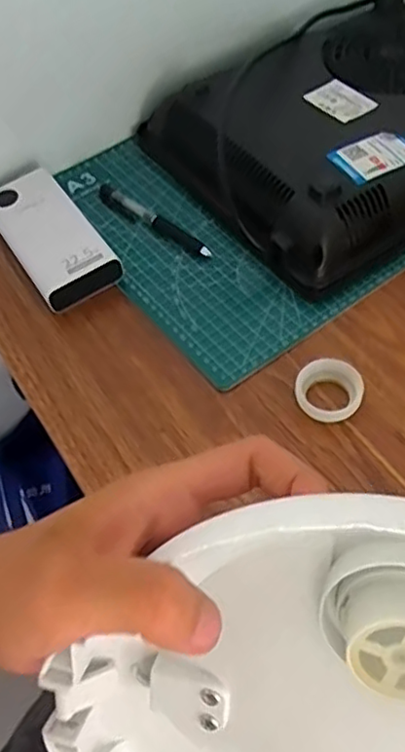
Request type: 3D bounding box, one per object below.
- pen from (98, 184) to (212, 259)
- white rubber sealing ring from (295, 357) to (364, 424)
[{"bbox_3d":[-0.046,-0.137,0.565,0.135,0.009,0.018,36,64,24],"label":"pen"},{"bbox_3d":[0.088,0.011,0.451,0.044,0.023,0.042,-1,55,2],"label":"white rubber sealing ring"}]

